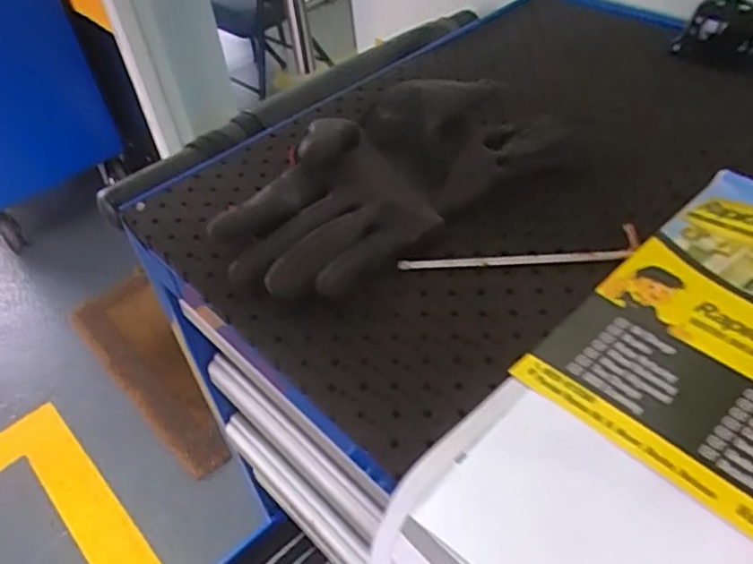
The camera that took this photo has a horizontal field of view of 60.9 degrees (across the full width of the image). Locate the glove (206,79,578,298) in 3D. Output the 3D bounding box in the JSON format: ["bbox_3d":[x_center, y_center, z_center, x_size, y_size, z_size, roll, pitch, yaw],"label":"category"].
[{"bbox_3d":[0.012,-0.069,0.378,0.217,0.048,0.077,-30,49,-22],"label":"glove"}]

